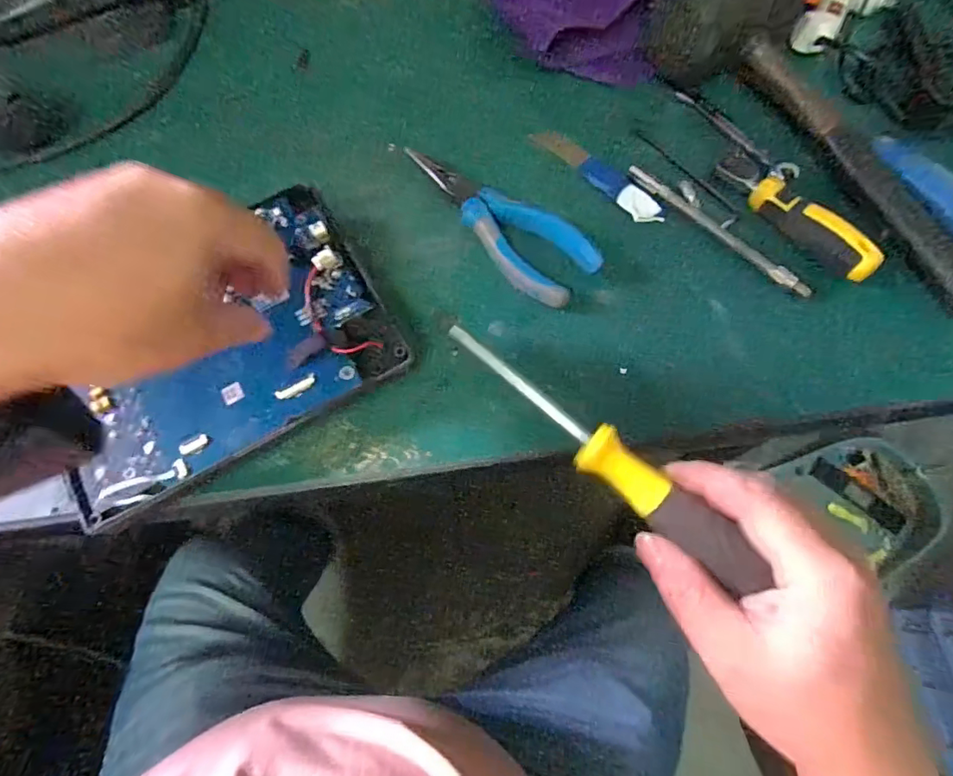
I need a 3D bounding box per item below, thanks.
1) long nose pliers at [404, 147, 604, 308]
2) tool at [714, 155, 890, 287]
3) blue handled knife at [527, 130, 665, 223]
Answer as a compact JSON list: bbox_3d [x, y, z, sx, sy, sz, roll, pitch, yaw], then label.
[{"bbox_3d":[0.012,-0.108,0.336,0.142,0.014,0.052,40,74,14],"label":"long nose pliers"},{"bbox_3d":[0.206,-0.115,0.333,0.029,0.019,0.117,-30,72,-11],"label":"tool"},{"bbox_3d":[0.084,-0.150,0.359,0.107,0.004,0.021,40,74,14],"label":"blue handled knife"}]

